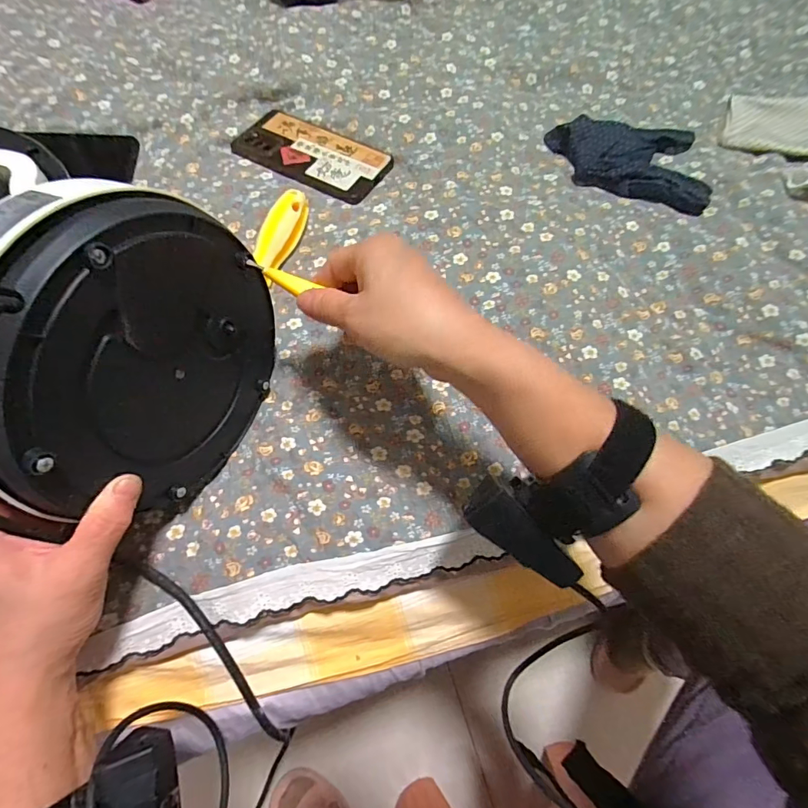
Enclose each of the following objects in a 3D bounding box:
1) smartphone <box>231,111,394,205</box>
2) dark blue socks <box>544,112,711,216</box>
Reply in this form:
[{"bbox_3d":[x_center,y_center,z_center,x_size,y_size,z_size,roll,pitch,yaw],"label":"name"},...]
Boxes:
[{"bbox_3d":[-0.098,-0.264,0.468,0.165,0.014,0.078,30,68,12],"label":"smartphone"},{"bbox_3d":[0.229,-0.252,0.449,0.159,0.021,0.098,19,66,8],"label":"dark blue socks"}]

